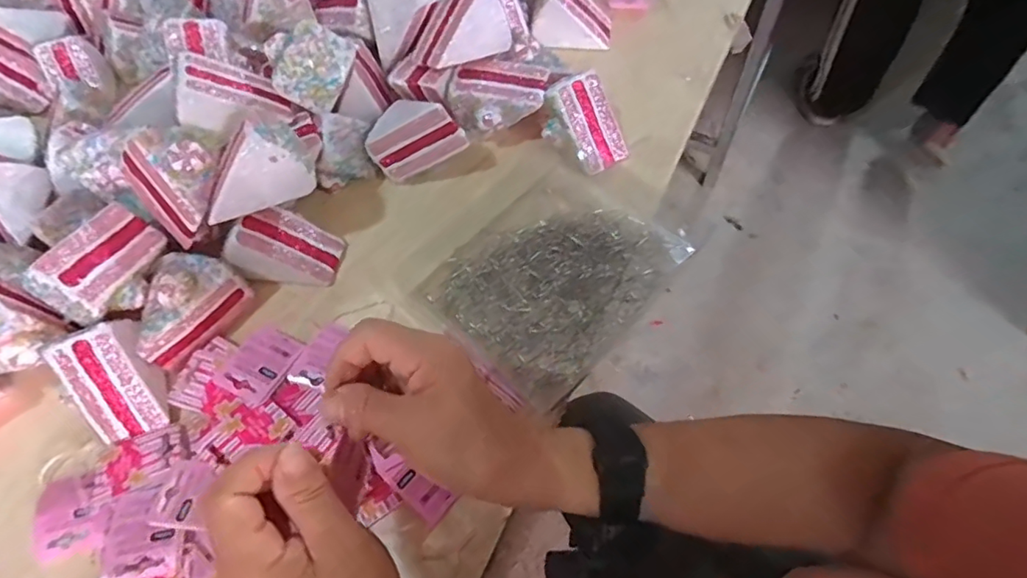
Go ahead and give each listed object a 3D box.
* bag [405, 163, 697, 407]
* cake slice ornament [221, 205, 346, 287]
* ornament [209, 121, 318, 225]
[{"bbox_3d":[0.034,-0.015,0.468,0.152,0.021,0.194,38,68,22],"label":"bag"},{"bbox_3d":[-0.193,-0.039,0.470,0.075,0.061,0.057,7,60,8],"label":"cake slice ornament"},{"bbox_3d":[-0.201,-0.091,0.441,0.089,0.068,0.055,-50,46,23],"label":"ornament"}]

